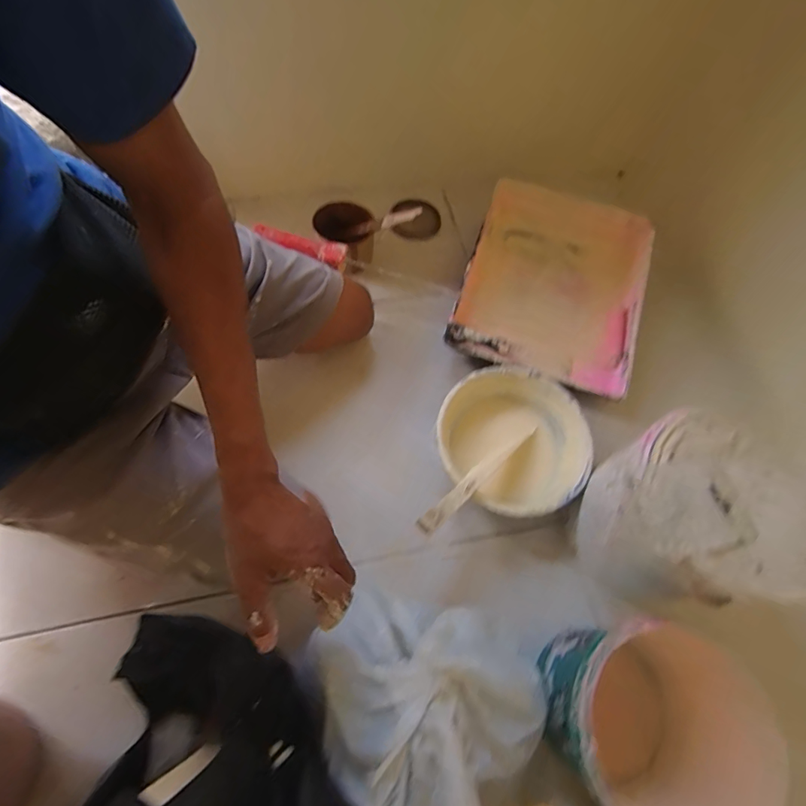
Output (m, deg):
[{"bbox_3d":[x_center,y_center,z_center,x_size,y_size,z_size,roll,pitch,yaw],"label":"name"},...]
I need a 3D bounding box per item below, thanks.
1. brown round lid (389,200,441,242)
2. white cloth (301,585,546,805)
[{"bbox_3d":[0.027,-0.344,0.808,0.099,0.021,0.087,-37,81,-26],"label":"brown round lid"},{"bbox_3d":[0.016,0.272,0.394,0.213,0.093,0.172,28,65,9],"label":"white cloth"}]

